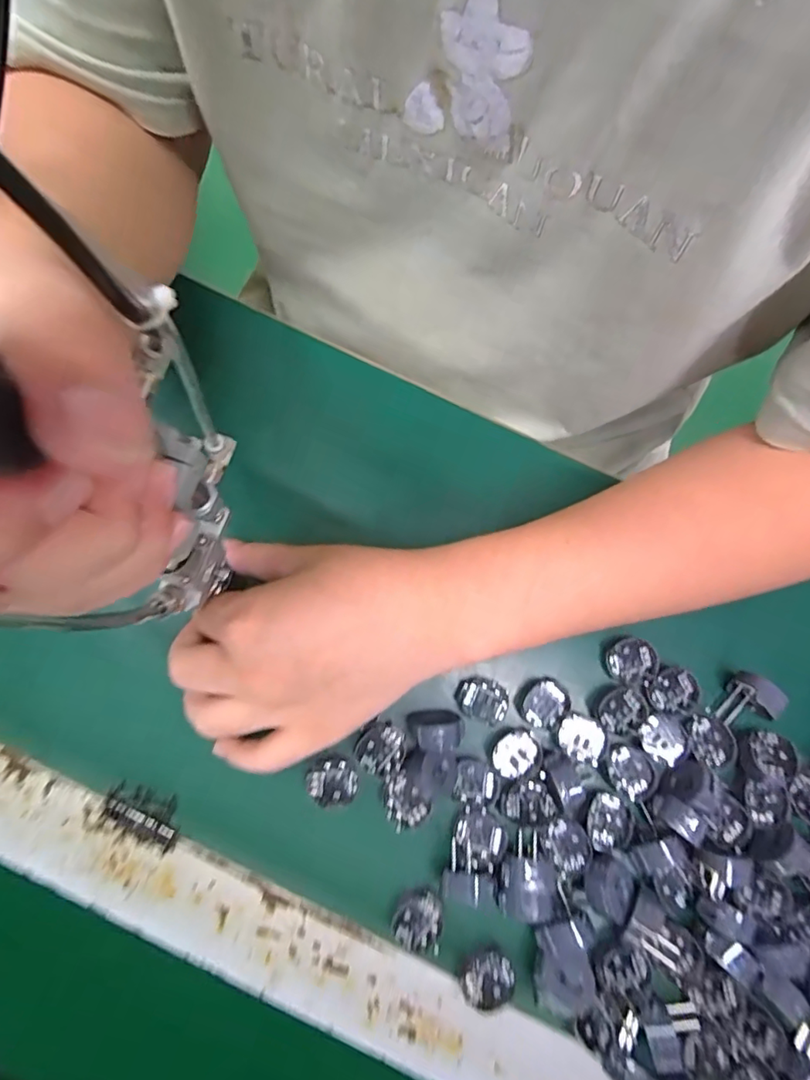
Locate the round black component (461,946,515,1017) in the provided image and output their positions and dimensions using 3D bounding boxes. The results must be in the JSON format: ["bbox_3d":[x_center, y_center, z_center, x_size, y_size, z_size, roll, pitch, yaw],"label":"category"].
[{"bbox_3d":[0.043,0.229,0.283,0.028,0.012,0.024,-26,82,-7],"label":"round black component"}]

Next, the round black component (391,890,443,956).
[{"bbox_3d":[0.006,0.201,0.287,0.026,0.012,0.027,0,80,-3],"label":"round black component"}]

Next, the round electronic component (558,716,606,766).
[{"bbox_3d":[0.100,0.112,0.305,0.027,0.004,0.023,21,80,1],"label":"round electronic component"}]

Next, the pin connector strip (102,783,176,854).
[{"bbox_3d":[-0.142,0.149,0.295,0.042,0.004,0.023,27,80,2],"label":"pin connector strip"}]

